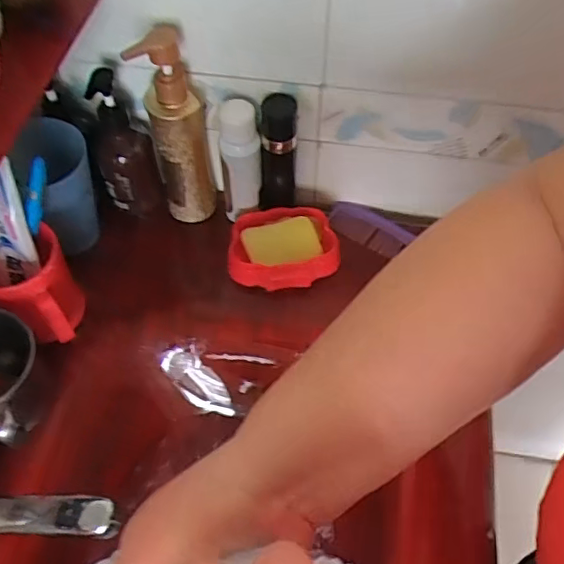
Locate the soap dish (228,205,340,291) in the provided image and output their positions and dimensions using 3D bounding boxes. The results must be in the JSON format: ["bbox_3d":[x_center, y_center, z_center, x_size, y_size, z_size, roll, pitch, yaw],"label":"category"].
[{"bbox_3d":[0.001,-0.039,0.629,0.118,0.033,0.085,-8,57,-4],"label":"soap dish"}]

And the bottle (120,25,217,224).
[{"bbox_3d":[-0.108,-0.156,0.588,0.055,0.224,0.055,-6,57,-3],"label":"bottle"}]

